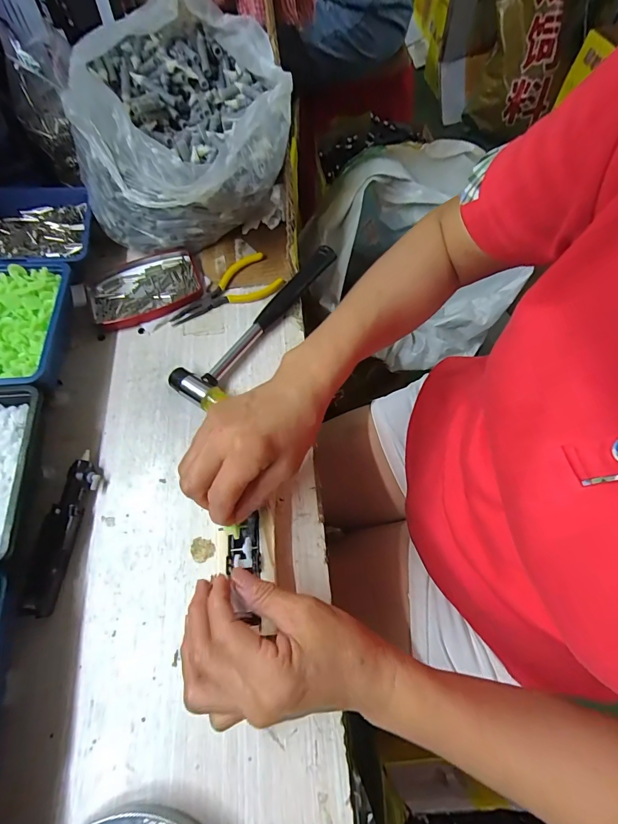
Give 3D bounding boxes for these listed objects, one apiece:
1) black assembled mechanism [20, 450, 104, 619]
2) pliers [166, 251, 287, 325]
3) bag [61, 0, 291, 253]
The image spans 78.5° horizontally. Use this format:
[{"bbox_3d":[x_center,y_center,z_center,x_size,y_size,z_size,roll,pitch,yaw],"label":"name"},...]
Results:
[{"bbox_3d":[-0.199,0.095,0.310,0.025,0.020,0.124,3,64,4],"label":"black assembled mechanism"},{"bbox_3d":[-0.096,-0.140,0.424,0.125,0.018,0.055,-19,64,-6],"label":"pliers"},{"bbox_3d":[-0.146,-0.303,0.410,0.220,0.141,0.235,-26,65,-10],"label":"bag"}]

